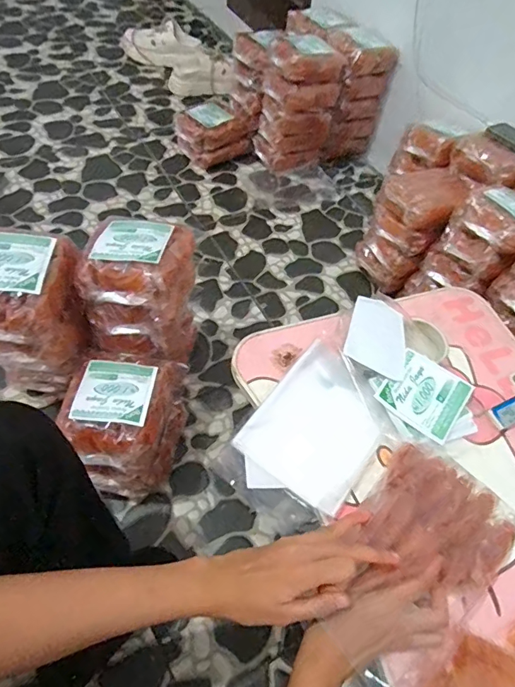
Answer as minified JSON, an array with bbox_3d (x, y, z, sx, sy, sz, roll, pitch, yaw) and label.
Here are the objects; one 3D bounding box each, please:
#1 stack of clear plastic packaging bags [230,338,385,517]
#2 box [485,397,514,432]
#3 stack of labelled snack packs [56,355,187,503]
[{"bbox_3d":[0.076,0.091,0.523,0.133,0.015,0.171,34,59,15],"label":"stack of clear plastic packaging bags"},{"bbox_3d":[0.314,0.087,0.553,0.051,0.014,0.030,-22,62,-20],"label":"box"},{"bbox_3d":[-0.194,0.115,0.665,0.141,0.178,0.181,14,56,2],"label":"stack of labelled snack packs"}]

